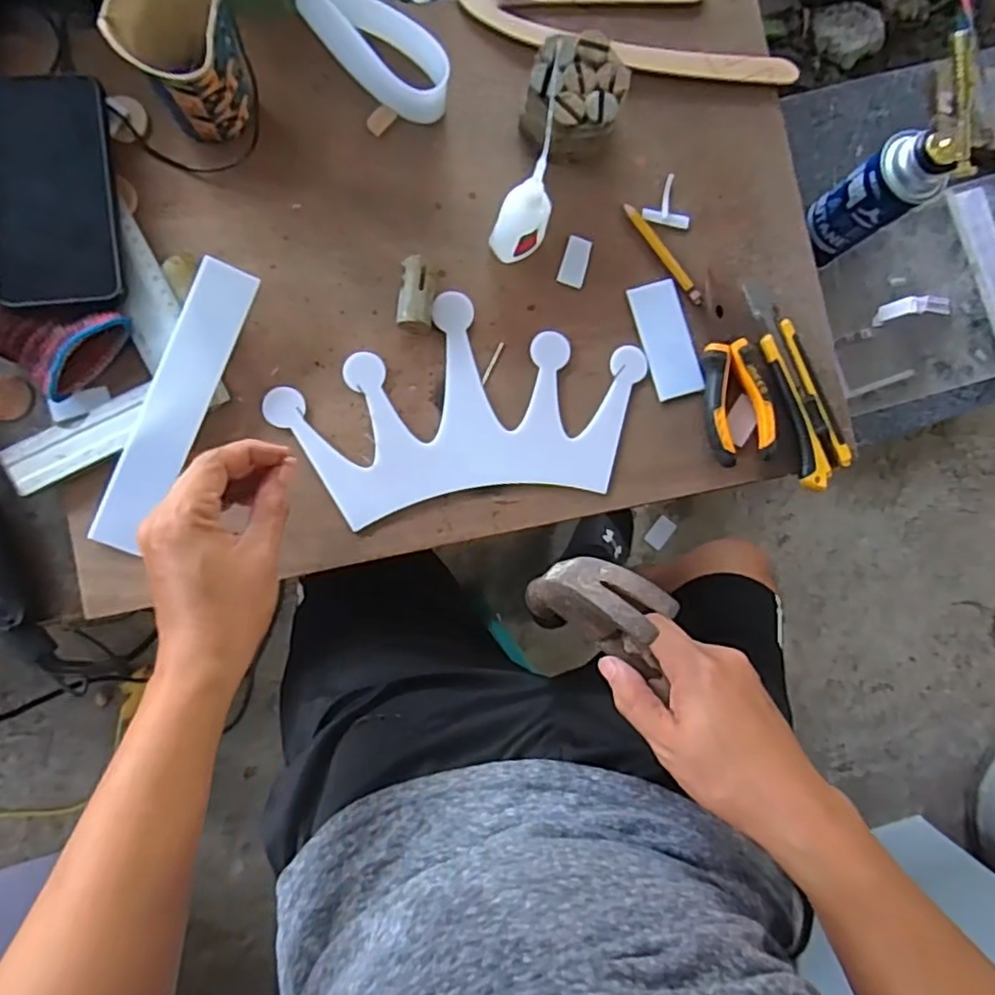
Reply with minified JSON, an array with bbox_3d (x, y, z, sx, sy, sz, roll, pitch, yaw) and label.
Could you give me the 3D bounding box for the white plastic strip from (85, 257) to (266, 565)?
[{"bbox_3d":[-0.225,-0.062,0.464,0.042,0.007,0.209,23,91,-11],"label":"white plastic strip"}]

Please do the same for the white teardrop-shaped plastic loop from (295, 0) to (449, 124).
[{"bbox_3d":[-0.098,-0.332,0.493,0.131,0.055,0.045,25,83,-5],"label":"white teardrop-shaped plastic loop"}]

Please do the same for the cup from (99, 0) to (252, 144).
[{"bbox_3d":[-0.208,-0.292,0.450,0.072,0.096,0.078,1,85,-7],"label":"cup"}]

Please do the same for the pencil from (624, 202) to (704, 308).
[{"bbox_3d":[0.133,-0.195,0.530,0.009,0.006,0.096,-36,91,-8],"label":"pencil"}]

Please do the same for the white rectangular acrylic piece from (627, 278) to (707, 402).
[{"bbox_3d":[0.135,-0.126,0.531,0.040,0.004,0.094,-14,85,-1],"label":"white rectangular acrylic piece"}]

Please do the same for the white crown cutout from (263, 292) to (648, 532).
[{"bbox_3d":[-0.024,-0.070,0.504,0.274,0.005,0.152,-8,87,-8],"label":"white crown cutout"}]

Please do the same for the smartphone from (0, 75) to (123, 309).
[{"bbox_3d":[-0.306,-0.209,0.453,0.080,0.009,0.157,-7,89,-9],"label":"smartphone"}]

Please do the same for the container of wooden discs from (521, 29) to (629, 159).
[{"bbox_3d":[0.057,-0.298,0.506,0.071,0.053,0.076,10,84,-6],"label":"container of wooden discs"}]

